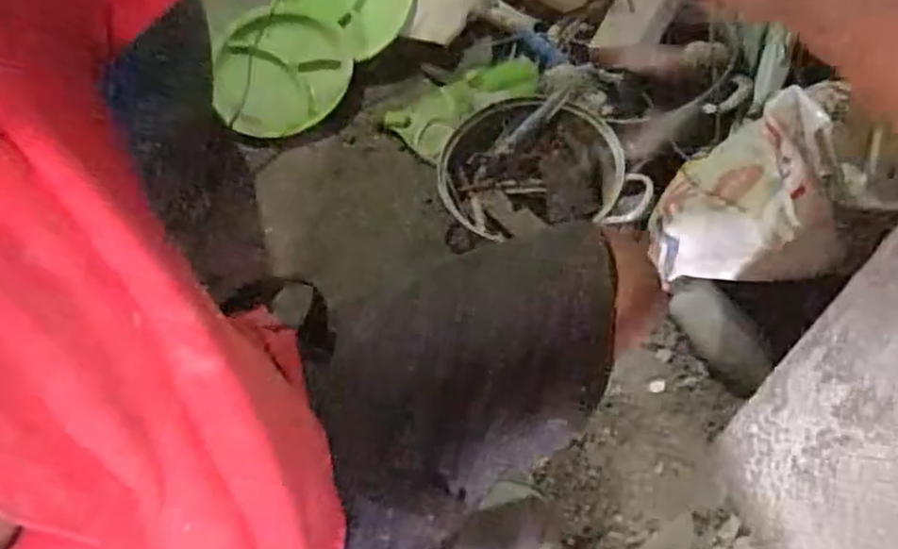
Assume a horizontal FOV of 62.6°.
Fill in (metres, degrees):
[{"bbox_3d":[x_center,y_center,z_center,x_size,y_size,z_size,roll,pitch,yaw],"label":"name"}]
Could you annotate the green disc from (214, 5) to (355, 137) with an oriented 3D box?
[{"bbox_3d":[-0.276,-0.324,1.200,0.213,0.027,0.203,0,91,6],"label":"green disc"}]

